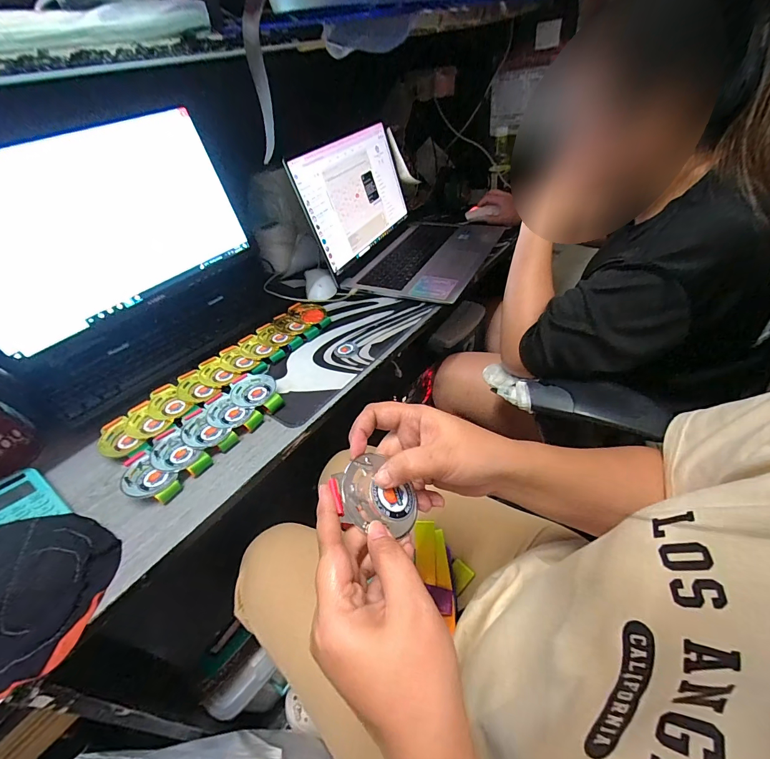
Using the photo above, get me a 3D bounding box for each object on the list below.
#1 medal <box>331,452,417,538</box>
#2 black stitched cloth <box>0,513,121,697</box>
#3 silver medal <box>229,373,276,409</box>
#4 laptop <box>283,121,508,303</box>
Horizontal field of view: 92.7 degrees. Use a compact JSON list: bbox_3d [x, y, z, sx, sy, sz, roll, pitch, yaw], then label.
[{"bbox_3d":[-0.005,0.084,0.267,0.066,0.012,0.059,43,43,0],"label":"medal"},{"bbox_3d":[-0.357,0.206,0.353,0.159,0.027,0.150,-2,45,4],"label":"black stitched cloth"},{"bbox_3d":[-0.190,0.015,0.526,0.061,0.006,0.072,-21,48,-9],"label":"silver medal"},{"bbox_3d":[0.060,-0.365,0.763,0.308,0.225,0.369,18,48,28],"label":"laptop"}]

